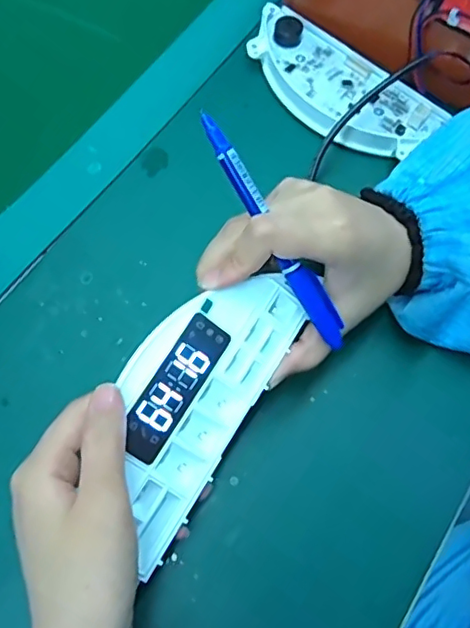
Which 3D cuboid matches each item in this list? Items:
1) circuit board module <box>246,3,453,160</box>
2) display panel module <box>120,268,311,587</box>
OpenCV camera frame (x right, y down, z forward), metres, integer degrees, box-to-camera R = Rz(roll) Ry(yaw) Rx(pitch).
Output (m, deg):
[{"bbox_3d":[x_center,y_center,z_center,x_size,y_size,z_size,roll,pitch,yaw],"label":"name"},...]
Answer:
[{"bbox_3d":[0.071,-0.171,0.421,0.150,0.021,0.069,42,73,16],"label":"circuit board module"},{"bbox_3d":[-0.023,0.039,0.288,0.064,0.014,0.144,39,74,-21],"label":"display panel module"}]

